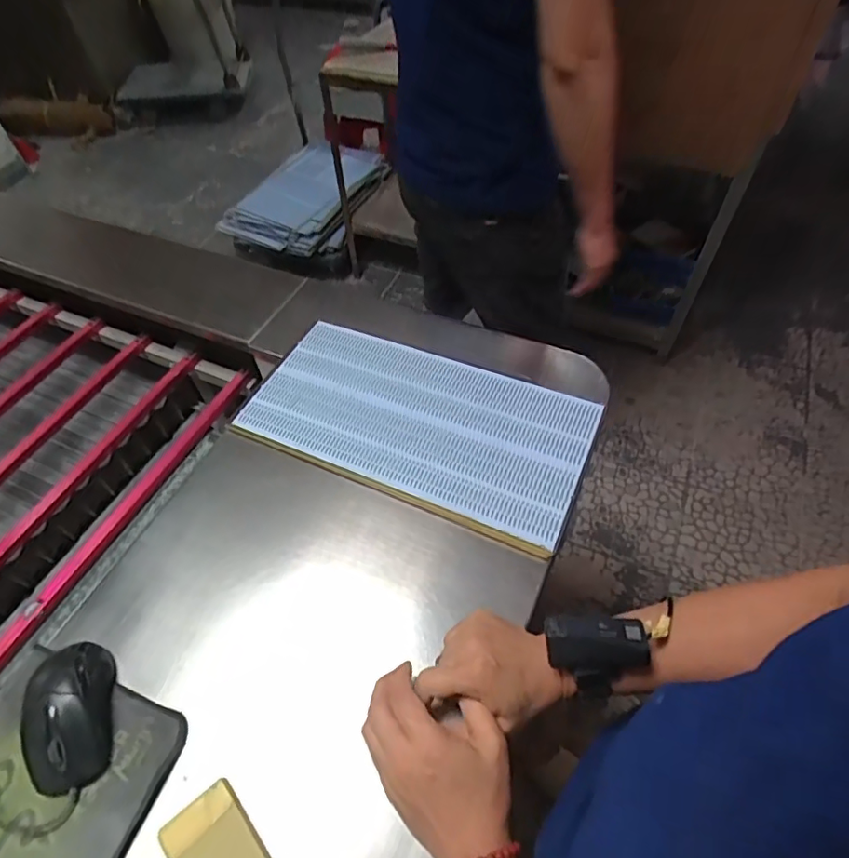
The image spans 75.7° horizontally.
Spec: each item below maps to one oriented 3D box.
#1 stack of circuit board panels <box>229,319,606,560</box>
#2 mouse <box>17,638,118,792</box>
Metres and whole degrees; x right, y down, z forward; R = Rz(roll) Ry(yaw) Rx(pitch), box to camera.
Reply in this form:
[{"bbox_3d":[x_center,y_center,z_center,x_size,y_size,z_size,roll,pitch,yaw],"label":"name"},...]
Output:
[{"bbox_3d":[-0.012,-0.013,0.601,0.367,0.011,0.189,19,57,19],"label":"stack of circuit board panels"},{"bbox_3d":[-0.283,0.224,0.430,0.058,0.036,0.105,-17,54,-9],"label":"mouse"}]

